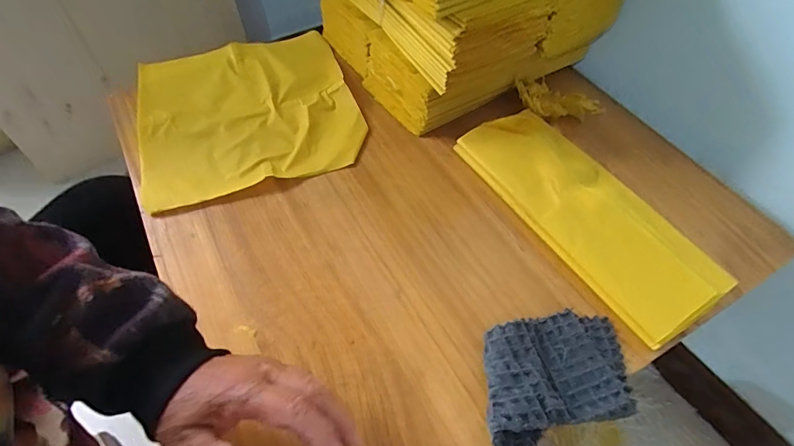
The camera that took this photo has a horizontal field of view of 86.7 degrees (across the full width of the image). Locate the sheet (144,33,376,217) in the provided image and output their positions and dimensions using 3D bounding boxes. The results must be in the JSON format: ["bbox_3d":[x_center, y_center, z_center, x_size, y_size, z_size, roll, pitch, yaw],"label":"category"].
[{"bbox_3d":[-0.214,-0.166,0.601,0.294,0.031,0.305,-16,58,-14],"label":"sheet"}]

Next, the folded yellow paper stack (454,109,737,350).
[{"bbox_3d":[0.210,-0.019,0.491,0.131,0.033,0.321,-26,60,-19],"label":"folded yellow paper stack"}]

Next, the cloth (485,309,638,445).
[{"bbox_3d":[0.146,0.137,0.388,0.156,0.026,0.104,-14,57,-11],"label":"cloth"}]

